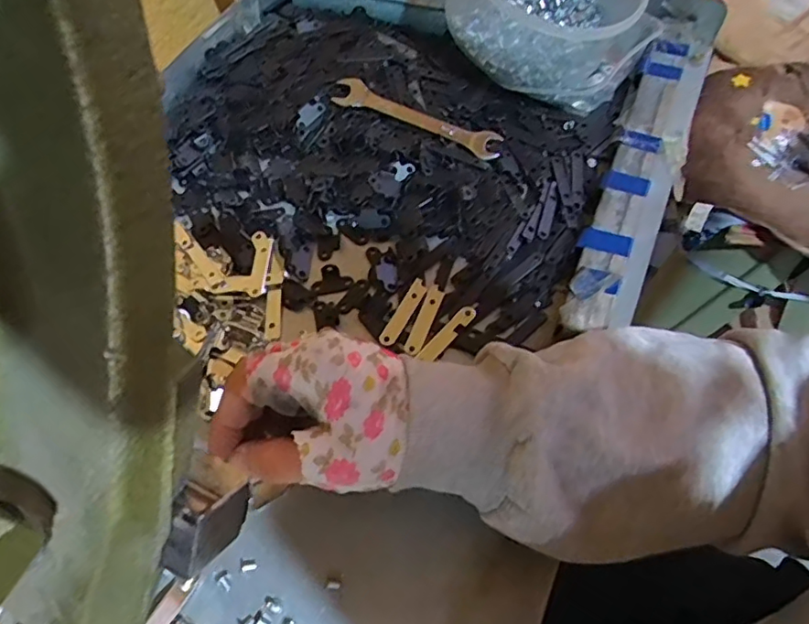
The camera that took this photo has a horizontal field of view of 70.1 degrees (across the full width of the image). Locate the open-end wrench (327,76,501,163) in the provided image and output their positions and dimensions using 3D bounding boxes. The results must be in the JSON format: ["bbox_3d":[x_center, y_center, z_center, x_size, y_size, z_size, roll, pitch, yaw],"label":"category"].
[{"bbox_3d":[0.009,-0.159,0.466,0.147,0.007,0.028,24,63,15],"label":"open-end wrench"}]

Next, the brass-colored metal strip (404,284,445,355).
[{"bbox_3d":[0.013,0.004,0.378,0.012,0.004,0.051,19,62,12],"label":"brass-colored metal strip"}]

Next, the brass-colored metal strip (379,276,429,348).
[{"bbox_3d":[0.000,0.000,0.382,0.012,0.004,0.051,26,64,16],"label":"brass-colored metal strip"}]

